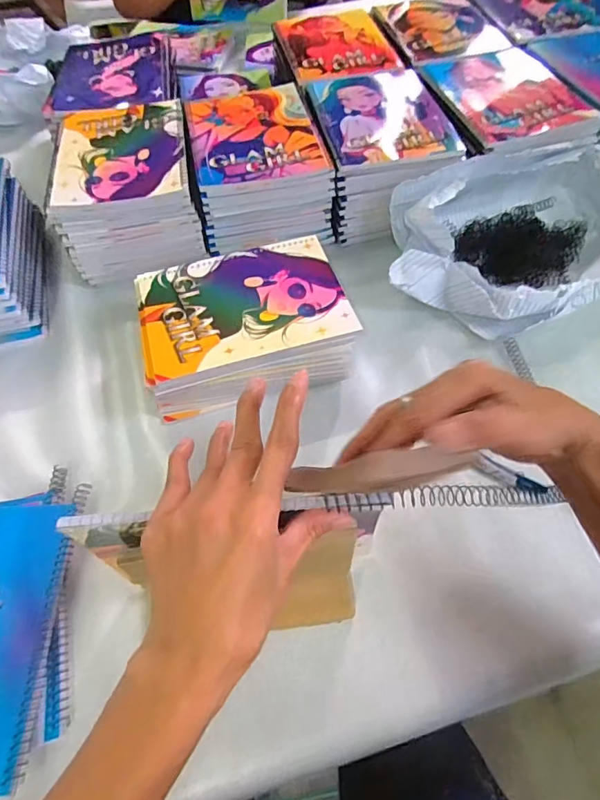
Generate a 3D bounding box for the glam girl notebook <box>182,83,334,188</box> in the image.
[{"bbox_3d":[-0.058,-0.325,0.589,0.150,0.008,0.193,-10,57,-6],"label":"glam girl notebook"}]

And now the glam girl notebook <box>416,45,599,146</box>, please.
[{"bbox_3d":[0.261,-0.401,0.625,0.162,0.013,0.205,-11,57,-7],"label":"glam girl notebook"}]

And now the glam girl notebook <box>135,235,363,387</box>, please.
[{"bbox_3d":[-0.058,-0.098,0.488,0.200,0.006,0.144,-15,56,-7],"label":"glam girl notebook"}]

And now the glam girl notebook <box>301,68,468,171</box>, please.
[{"bbox_3d":[0.097,-0.356,0.604,0.155,0.010,0.204,-9,57,-5],"label":"glam girl notebook"}]

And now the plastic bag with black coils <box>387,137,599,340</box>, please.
[{"bbox_3d":[0.256,-0.189,0.553,0.299,0.111,0.198,-19,58,-12],"label":"plastic bag with black coils"}]

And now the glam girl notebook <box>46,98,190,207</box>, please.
[{"bbox_3d":[-0.210,-0.294,0.574,0.147,0.013,0.185,-9,57,-6],"label":"glam girl notebook"}]

